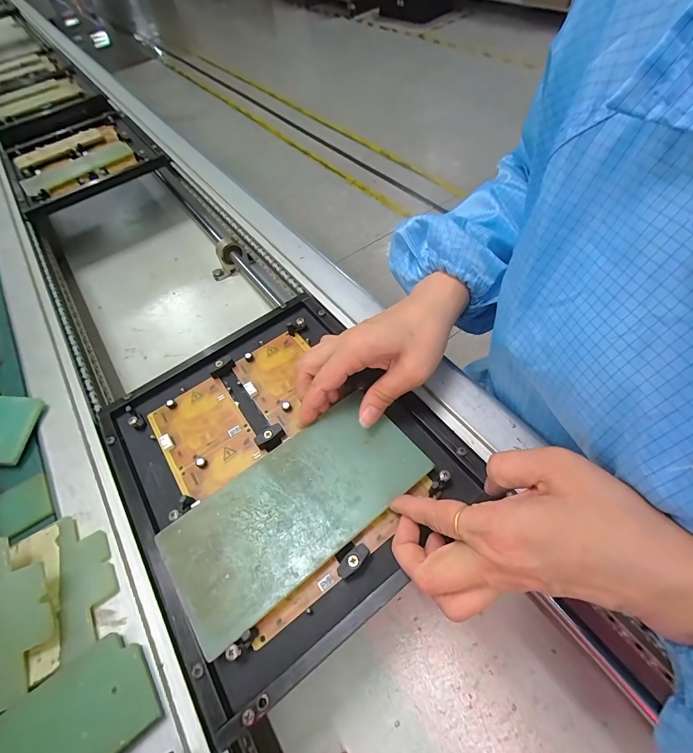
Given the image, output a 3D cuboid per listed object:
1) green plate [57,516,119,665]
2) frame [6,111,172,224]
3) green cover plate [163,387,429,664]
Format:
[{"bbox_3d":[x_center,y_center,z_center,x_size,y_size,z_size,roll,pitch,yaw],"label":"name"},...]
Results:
[{"bbox_3d":[-0.180,0.136,0.253,0.042,0.009,0.090,-27,57,-13],"label":"green plate"},{"bbox_3d":[-0.462,-0.384,0.630,0.219,0.019,0.269,-35,59,-16],"label":"frame"},{"bbox_3d":[-0.036,0.090,0.267,0.186,0.004,0.089,-34,59,-16],"label":"green cover plate"}]

